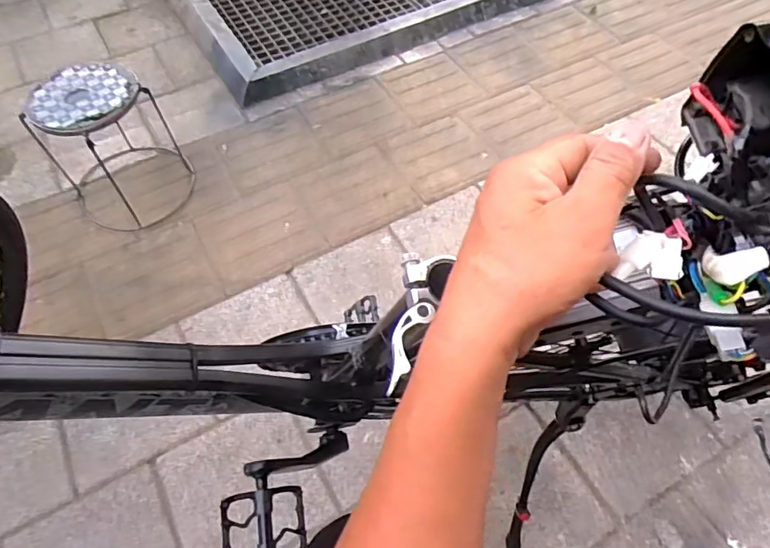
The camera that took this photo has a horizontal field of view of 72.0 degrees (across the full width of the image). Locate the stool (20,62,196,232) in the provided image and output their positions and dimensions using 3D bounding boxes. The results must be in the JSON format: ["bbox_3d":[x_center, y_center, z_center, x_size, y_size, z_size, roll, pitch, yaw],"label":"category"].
[{"bbox_3d":[-0.653,-0.320,1.262,0.274,0.295,0.323,-35,60,-18],"label":"stool"}]

